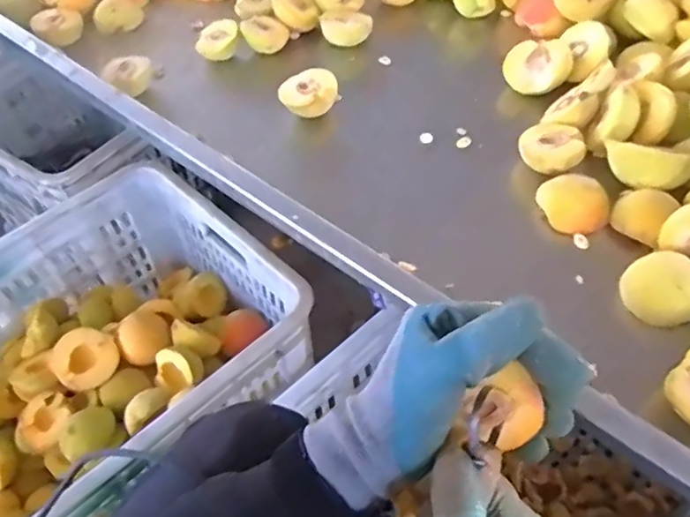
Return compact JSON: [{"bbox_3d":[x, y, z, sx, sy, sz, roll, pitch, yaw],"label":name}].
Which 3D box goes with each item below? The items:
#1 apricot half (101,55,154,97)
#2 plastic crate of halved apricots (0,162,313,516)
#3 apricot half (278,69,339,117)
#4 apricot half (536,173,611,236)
[{"bbox_3d":[-0.246,-0.207,0.686,0.056,0.026,0.045,15,81,20],"label":"apricot half"},{"bbox_3d":[-0.328,0.163,0.714,0.364,0.223,0.514,36,61,28],"label":"plastic crate of halved apricots"},{"bbox_3d":[-0.038,-0.174,0.635,0.060,0.027,0.049,-7,50,-2],"label":"apricot half"},{"bbox_3d":[0.201,-0.050,0.530,0.048,0.025,0.059,-7,50,-2],"label":"apricot half"}]

